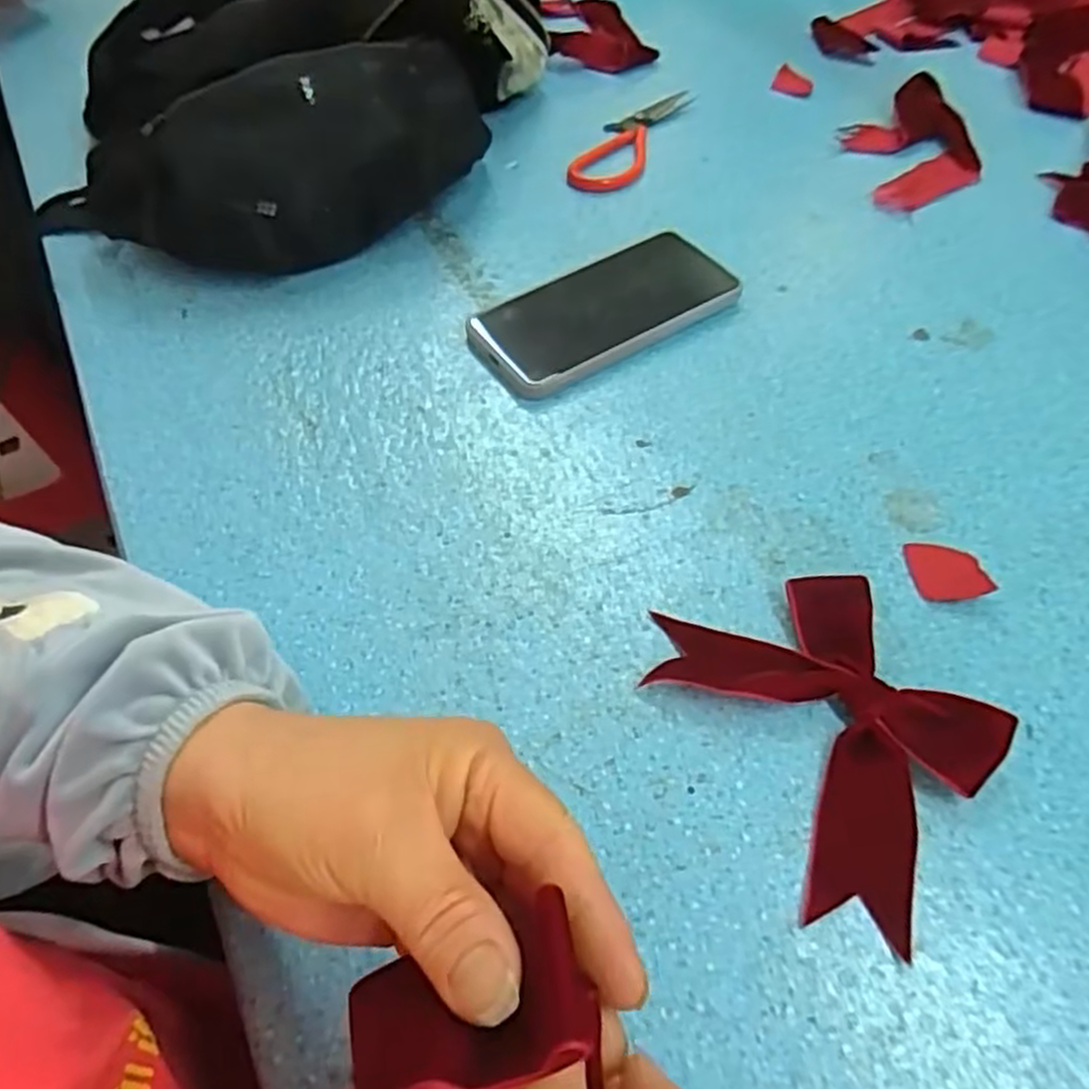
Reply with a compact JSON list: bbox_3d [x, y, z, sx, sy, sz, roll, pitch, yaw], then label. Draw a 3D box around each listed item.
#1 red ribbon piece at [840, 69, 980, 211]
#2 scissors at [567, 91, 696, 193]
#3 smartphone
[{"bbox_3d":[0.273,-0.301,0.592,0.090,0.019,0.140,-6,55,-4],"label":"red ribbon piece"},{"bbox_3d":[0.067,-0.314,0.611,0.046,0.005,0.157,22,58,15],"label":"scissors"},{"bbox_3d":[0.037,-0.143,0.485,0.159,0.017,0.077,-26,59,-17],"label":"smartphone"}]

